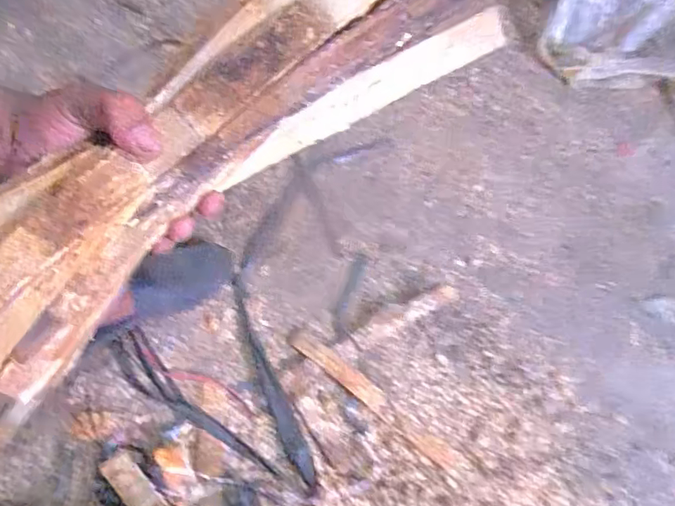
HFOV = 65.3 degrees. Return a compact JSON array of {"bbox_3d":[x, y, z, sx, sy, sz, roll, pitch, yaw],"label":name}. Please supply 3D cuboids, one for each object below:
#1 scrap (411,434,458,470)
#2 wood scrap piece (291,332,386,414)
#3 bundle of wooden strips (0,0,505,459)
[{"bbox_3d":[0.135,0.272,0.729,0.060,0.005,0.029,41,70,16],"label":"scrap"},{"bbox_3d":[0.000,0.172,0.779,0.167,0.004,0.029,37,69,14],"label":"wood scrap piece"},{"bbox_3d":[-0.087,-0.073,0.336,0.520,0.094,0.100,-42,69,-8],"label":"bundle of wooden strips"}]

